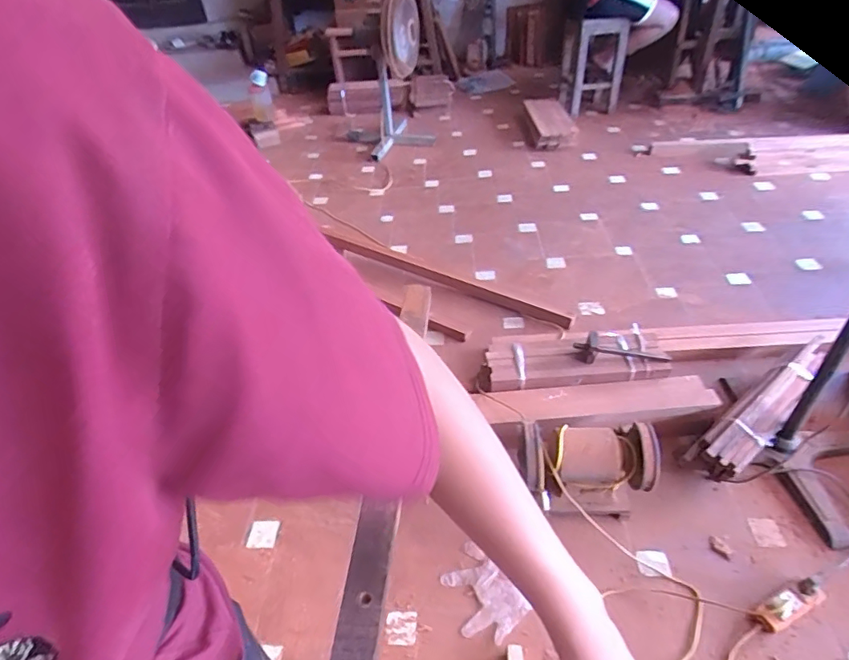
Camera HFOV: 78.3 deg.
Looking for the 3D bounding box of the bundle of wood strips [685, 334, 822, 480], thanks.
[{"bbox_3d":[1.018,0.205,1.541,0.715,0.088,0.135,-31,50,-26],"label":"bundle of wood strips"}]

